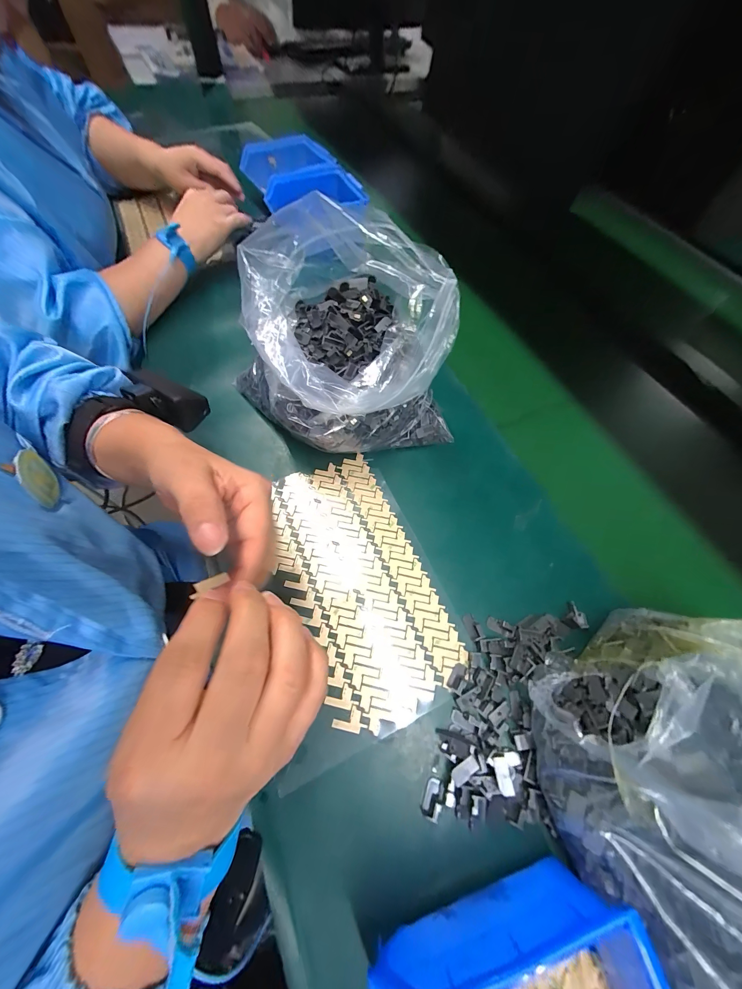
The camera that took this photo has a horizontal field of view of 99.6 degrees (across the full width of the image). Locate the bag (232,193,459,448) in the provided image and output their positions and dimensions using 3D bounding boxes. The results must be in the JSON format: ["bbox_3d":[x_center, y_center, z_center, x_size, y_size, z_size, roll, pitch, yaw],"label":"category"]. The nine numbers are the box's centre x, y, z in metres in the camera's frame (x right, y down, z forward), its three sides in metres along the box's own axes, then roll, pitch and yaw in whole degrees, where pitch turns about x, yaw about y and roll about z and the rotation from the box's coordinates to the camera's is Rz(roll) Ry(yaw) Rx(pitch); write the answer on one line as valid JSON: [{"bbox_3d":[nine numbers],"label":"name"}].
[{"bbox_3d":[-0.029,-0.136,0.303,0.167,0.176,0.183,-27,69,-17],"label":"bag"}]

